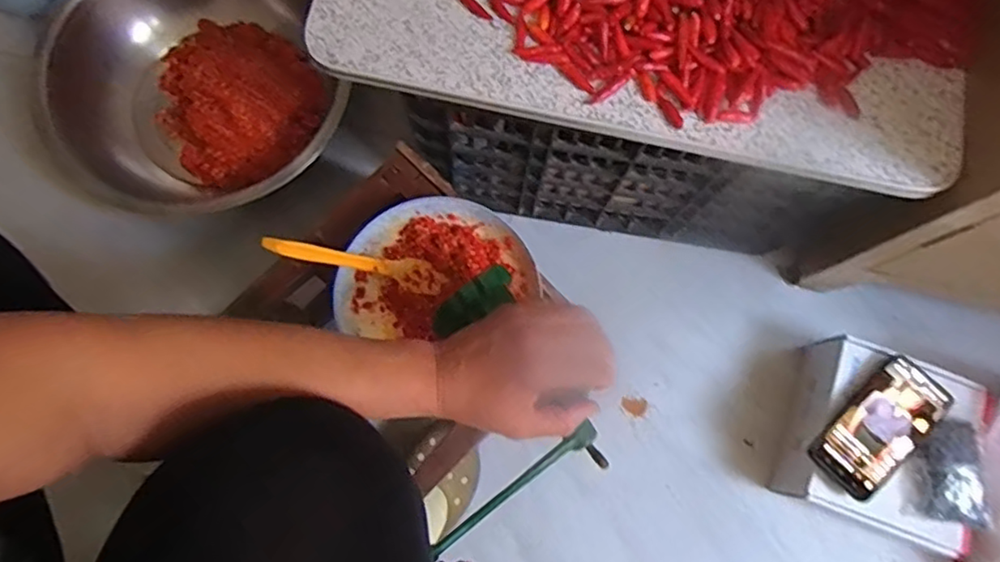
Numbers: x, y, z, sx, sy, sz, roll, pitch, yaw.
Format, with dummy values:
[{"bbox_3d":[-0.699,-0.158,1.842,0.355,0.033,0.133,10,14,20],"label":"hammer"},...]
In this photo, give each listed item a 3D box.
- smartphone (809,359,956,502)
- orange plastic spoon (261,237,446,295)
[{"bbox_3d":[0.425,0.160,0.691,0.162,0.012,0.076,-43,73,-8],"label":"smartphone"},{"bbox_3d":[-0.136,-0.017,0.590,0.168,0.013,0.029,13,76,-17],"label":"orange plastic spoon"}]

